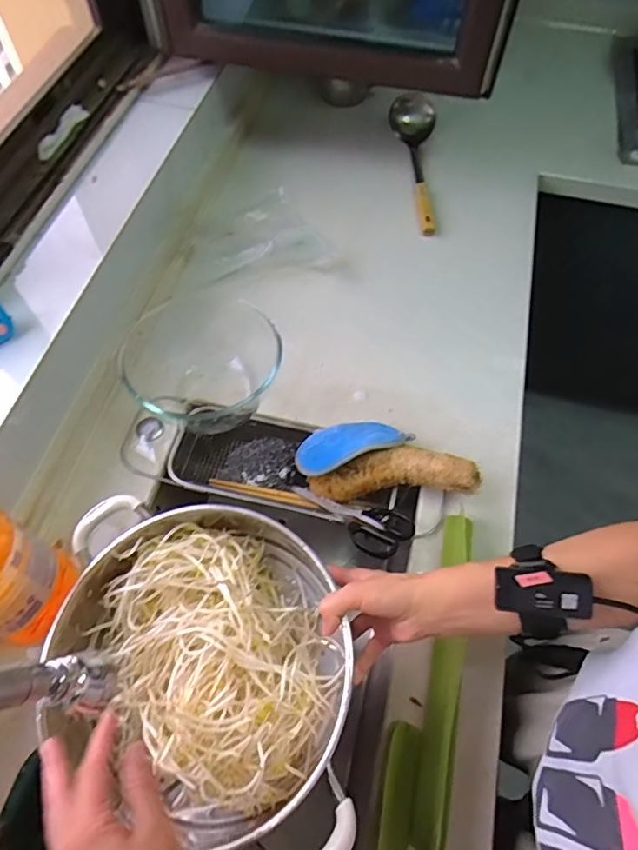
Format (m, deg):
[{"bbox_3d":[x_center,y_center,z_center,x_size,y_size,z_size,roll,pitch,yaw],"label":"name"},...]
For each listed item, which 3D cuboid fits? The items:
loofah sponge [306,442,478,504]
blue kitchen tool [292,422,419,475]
[{"bbox_3d":[0.092,0.055,0.691,0.219,0.046,0.074,-8,57,17],"label":"loofah sponge"},{"bbox_3d":[0.043,0.024,0.717,0.153,0.034,0.081,-24,40,4],"label":"blue kitchen tool"}]

